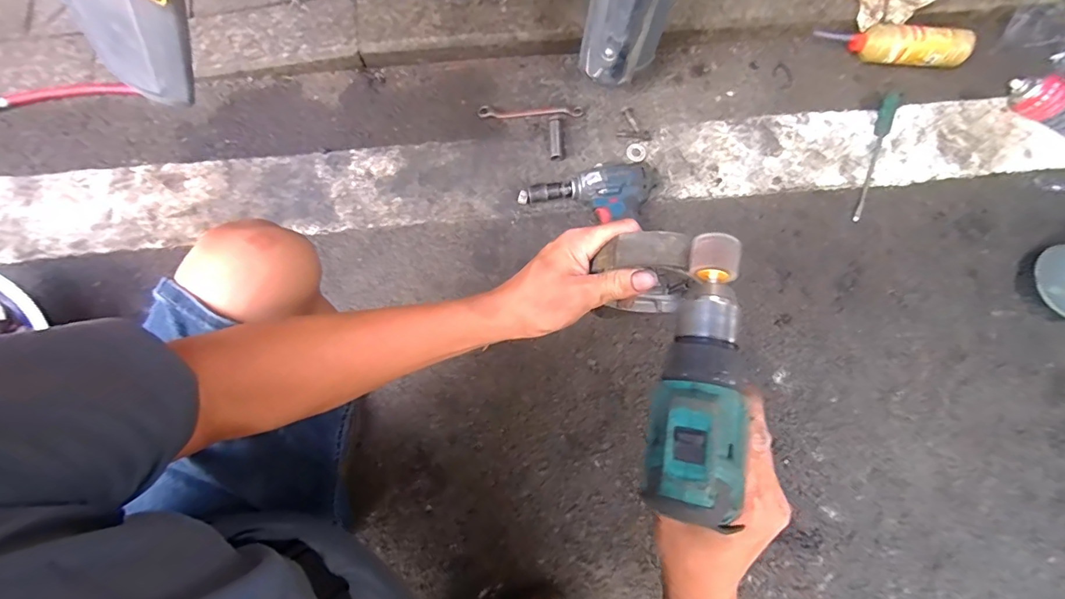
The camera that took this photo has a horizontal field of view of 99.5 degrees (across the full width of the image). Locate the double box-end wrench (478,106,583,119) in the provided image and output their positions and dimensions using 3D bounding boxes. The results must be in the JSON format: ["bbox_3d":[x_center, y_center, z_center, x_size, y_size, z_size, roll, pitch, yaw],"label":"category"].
[{"bbox_3d":[-0.002,-0.341,0.818,0.187,0.016,0.024,-4,78,-2],"label":"double box-end wrench"}]

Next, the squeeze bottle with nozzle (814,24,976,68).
[{"bbox_3d":[0.672,-0.475,0.843,0.266,0.059,0.054,7,78,0],"label":"squeeze bottle with nozzle"}]

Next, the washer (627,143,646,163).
[{"bbox_3d":[0.187,-0.264,0.812,0.034,0.006,0.039,-11,79,-3],"label":"washer"}]

